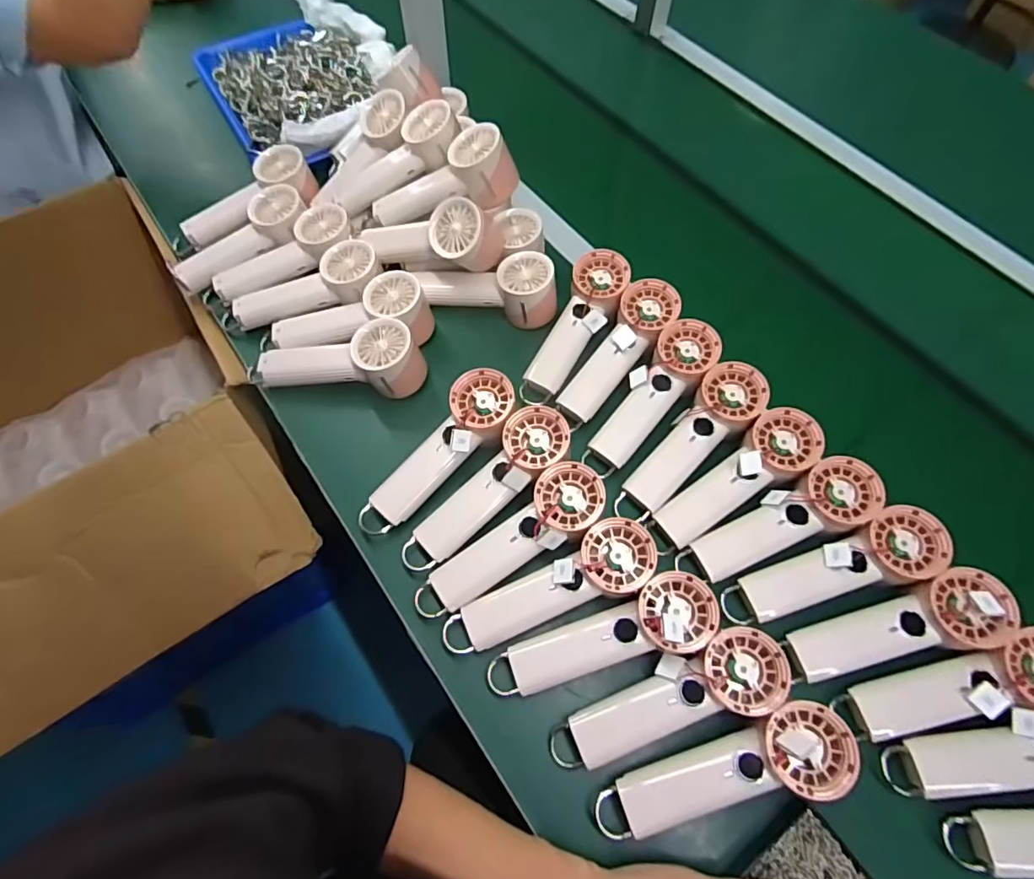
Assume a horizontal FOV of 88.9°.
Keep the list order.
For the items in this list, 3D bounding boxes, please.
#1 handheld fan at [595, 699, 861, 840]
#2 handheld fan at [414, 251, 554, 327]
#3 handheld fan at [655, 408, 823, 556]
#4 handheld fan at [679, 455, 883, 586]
[{"bbox_3d":[0.155,0.253,0.396,0.189,0.028,0.059,-21,65,4],"label":"handheld fan"},{"bbox_3d":[-0.035,-0.171,0.598,0.158,0.057,0.057,3,64,1],"label":"handheld fan"},{"bbox_3d":[0.209,0.038,0.499,0.178,0.035,0.058,-37,69,-2],"label":"handheld fan"},{"bbox_3d":[0.240,0.076,0.481,0.183,0.045,0.062,-21,66,-11],"label":"handheld fan"}]

